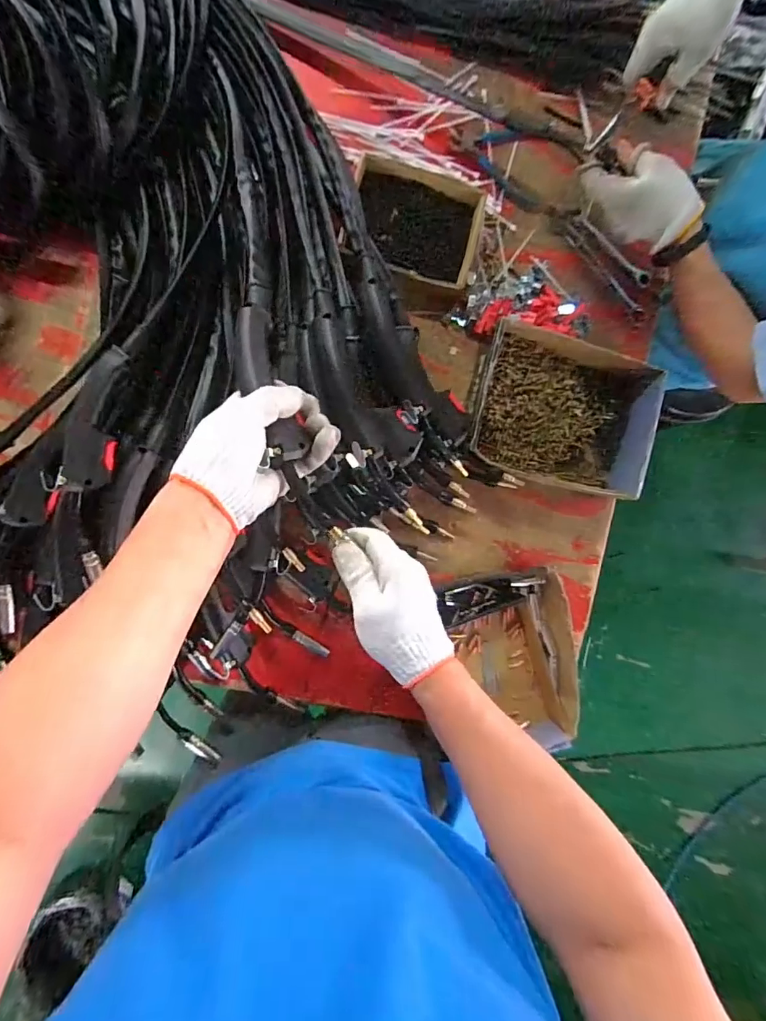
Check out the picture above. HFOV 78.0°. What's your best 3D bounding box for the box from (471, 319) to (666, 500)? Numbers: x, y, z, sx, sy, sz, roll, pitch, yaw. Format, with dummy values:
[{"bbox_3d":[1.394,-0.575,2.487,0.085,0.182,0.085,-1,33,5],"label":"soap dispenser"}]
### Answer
[{"bbox_3d":[0.241,-0.133,0.656,0.243,0.075,0.192,12,89,-7],"label":"box"}]

